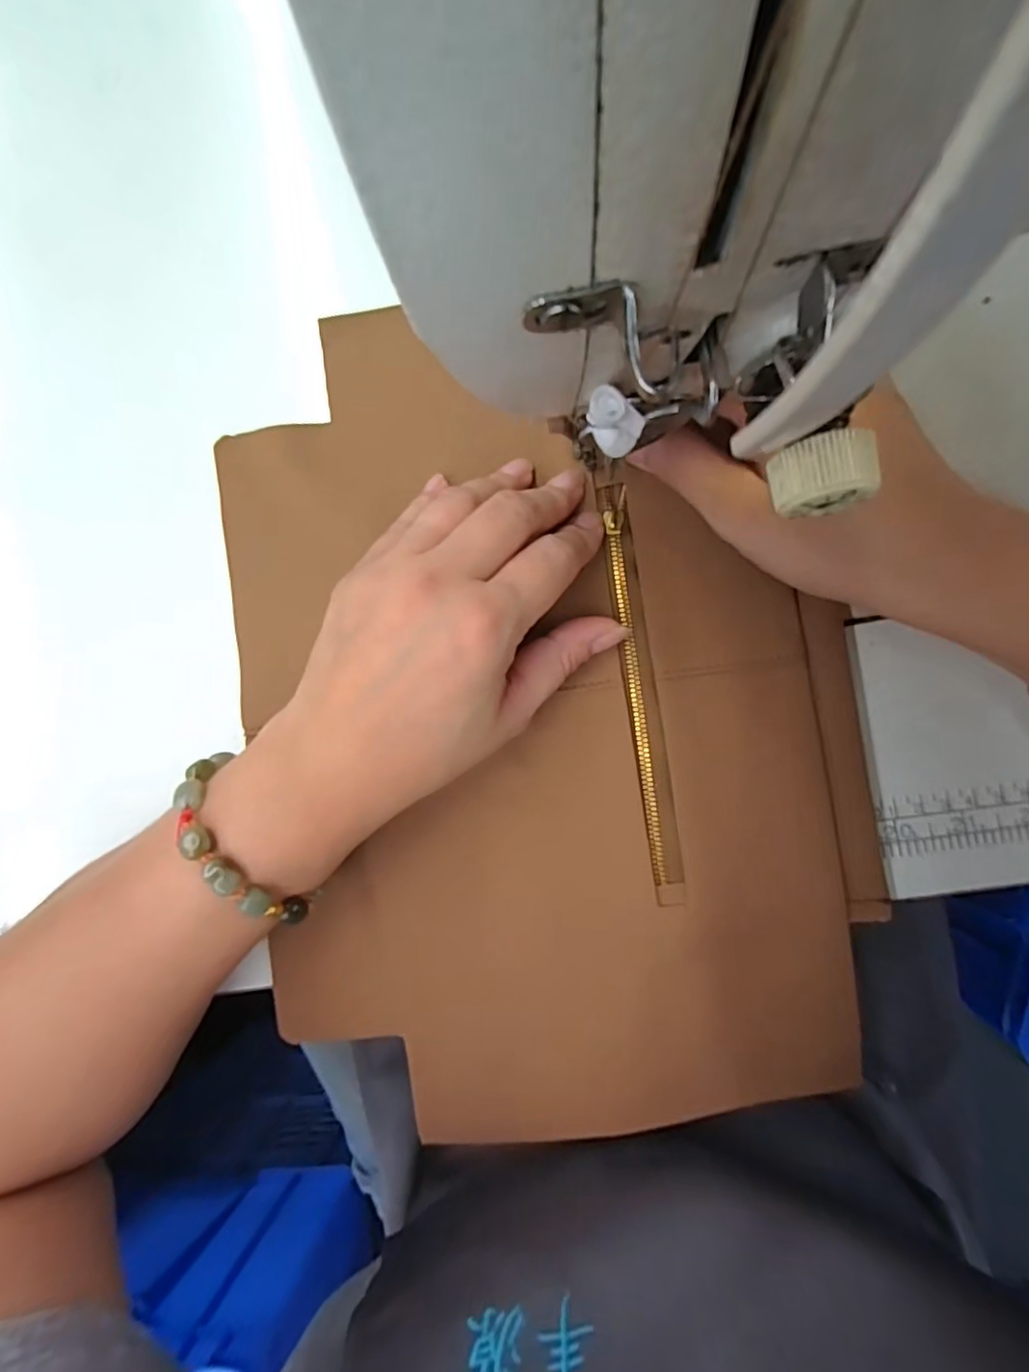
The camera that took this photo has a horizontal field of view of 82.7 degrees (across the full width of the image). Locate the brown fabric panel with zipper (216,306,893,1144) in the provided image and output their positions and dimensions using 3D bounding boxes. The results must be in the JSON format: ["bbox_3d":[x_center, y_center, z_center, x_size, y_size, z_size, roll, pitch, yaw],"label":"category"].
[{"bbox_3d":[0.009,0.010,0.245,0.252,0.009,0.337,-6,87,5],"label":"brown fabric panel with zipper"}]

